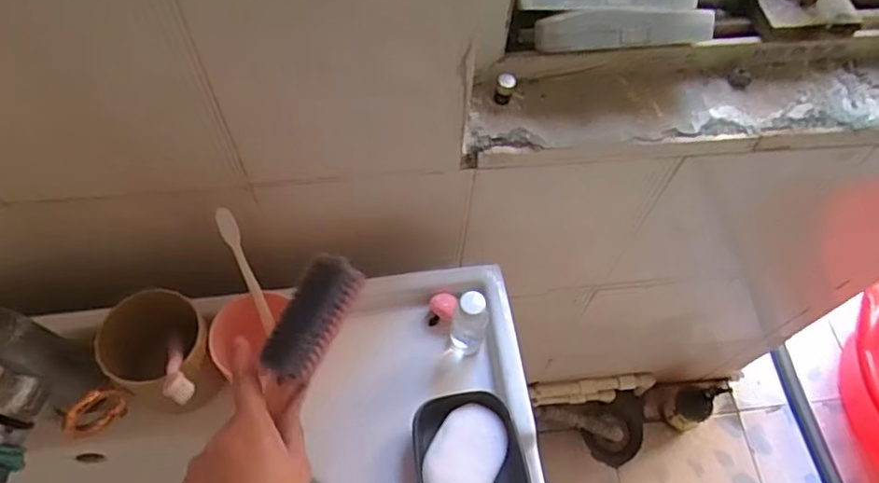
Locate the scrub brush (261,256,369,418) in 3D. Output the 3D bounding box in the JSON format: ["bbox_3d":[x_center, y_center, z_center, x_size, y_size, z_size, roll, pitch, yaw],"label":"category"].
[{"bbox_3d":[-0.093,0.054,0.434,0.040,0.025,0.093,22,71,14],"label":"scrub brush"}]

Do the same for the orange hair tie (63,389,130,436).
[{"bbox_3d":[-0.274,0.138,0.479,0.017,0.043,0.041,15,61,6],"label":"orange hair tie"}]

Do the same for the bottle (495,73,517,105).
[{"bbox_3d":[0.059,-0.138,0.537,0.018,0.022,0.020,7,61,1],"label":"bottle"}]

